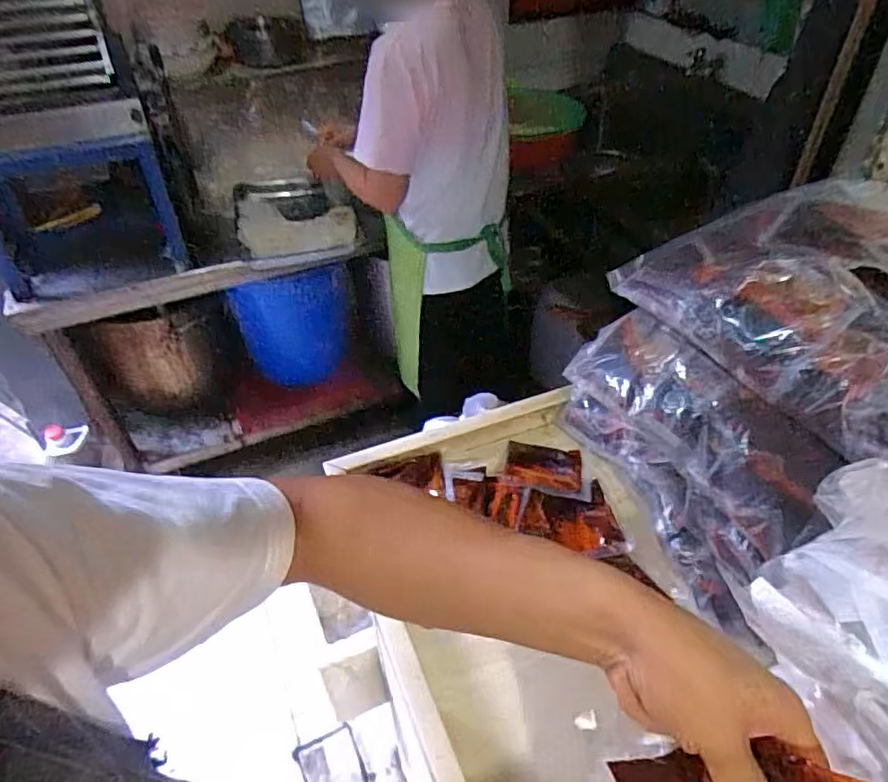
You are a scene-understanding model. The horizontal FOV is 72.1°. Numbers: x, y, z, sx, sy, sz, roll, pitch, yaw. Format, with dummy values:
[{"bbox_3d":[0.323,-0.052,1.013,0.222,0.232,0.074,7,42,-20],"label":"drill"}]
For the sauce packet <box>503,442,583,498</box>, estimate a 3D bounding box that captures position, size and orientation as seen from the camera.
[{"bbox_3d":[0.103,0.082,0.633,0.078,0.017,0.091,10,22,8],"label":"sauce packet"}]

